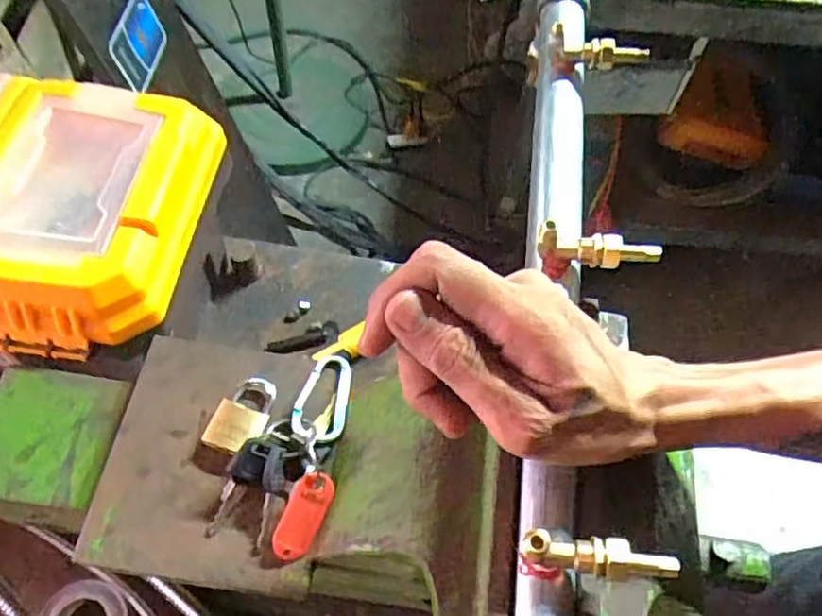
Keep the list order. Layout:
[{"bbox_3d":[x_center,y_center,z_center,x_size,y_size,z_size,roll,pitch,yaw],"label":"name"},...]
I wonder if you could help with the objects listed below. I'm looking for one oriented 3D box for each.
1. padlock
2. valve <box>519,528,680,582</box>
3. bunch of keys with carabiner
[{"bbox_3d":[-0.095,0.061,0.377,0.029,0.009,0.046,20,60,8],"label":"padlock"},{"bbox_3d":[0.079,0.106,0.276,0.063,0.022,0.016,-1,58,13],"label":"valve"},{"bbox_3d":[-0.061,0.077,0.367,0.054,0.022,0.115,22,61,9],"label":"bunch of keys with carabiner"}]

